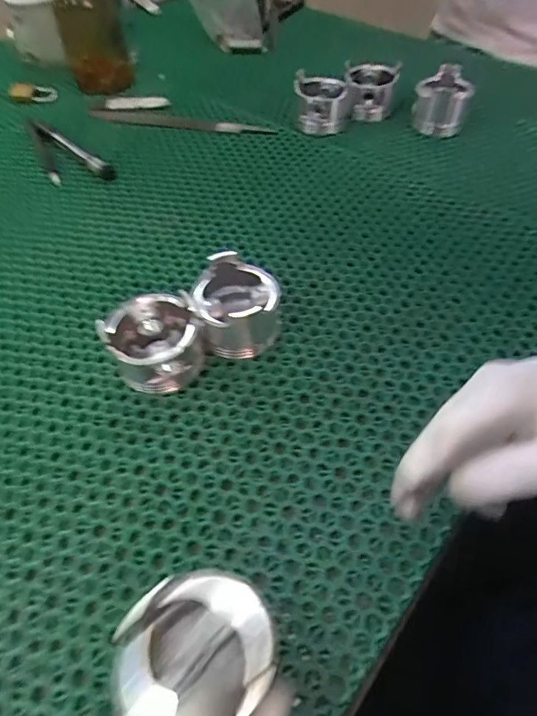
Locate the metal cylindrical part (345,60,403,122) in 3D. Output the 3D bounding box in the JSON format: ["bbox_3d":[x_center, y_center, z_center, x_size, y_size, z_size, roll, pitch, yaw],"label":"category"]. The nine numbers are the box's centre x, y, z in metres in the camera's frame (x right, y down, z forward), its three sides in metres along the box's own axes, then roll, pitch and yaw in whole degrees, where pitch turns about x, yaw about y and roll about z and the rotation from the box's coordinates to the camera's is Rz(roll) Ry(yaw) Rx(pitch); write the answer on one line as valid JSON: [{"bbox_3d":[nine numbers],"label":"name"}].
[{"bbox_3d":[0.130,-0.338,0.574,0.063,0.050,0.050,-1,54,3],"label":"metal cylindrical part"}]

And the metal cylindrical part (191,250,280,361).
[{"bbox_3d":[-0.023,-0.036,0.345,0.062,0.056,0.067,-1,54,2],"label":"metal cylindrical part"}]

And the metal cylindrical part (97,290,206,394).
[{"bbox_3d":[-0.081,-0.012,0.332,0.066,0.050,0.062,-1,54,2],"label":"metal cylindrical part"}]

